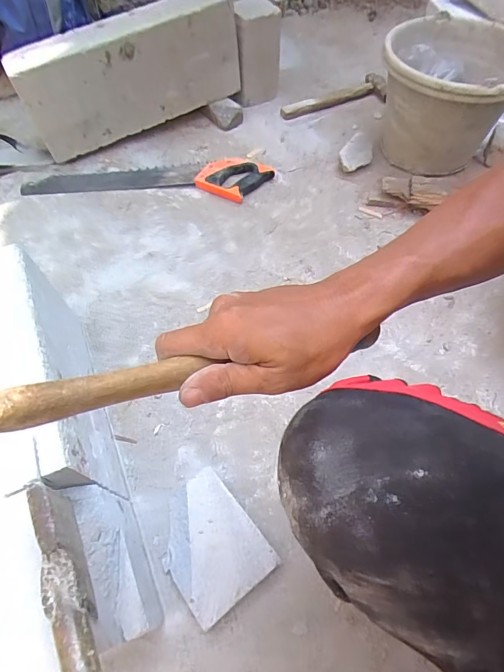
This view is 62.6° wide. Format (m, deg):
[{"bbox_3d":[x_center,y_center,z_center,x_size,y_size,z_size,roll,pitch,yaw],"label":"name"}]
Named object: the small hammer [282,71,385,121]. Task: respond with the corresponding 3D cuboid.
[{"bbox_3d":[0.220,-0.610,1.074,0.297,0.038,0.101,-24,61,-14],"label":"small hammer"}]

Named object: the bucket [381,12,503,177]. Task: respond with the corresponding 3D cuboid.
[{"bbox_3d":[0.412,-0.490,0.888,0.275,0.220,0.280,0,58,0],"label":"bucket"}]

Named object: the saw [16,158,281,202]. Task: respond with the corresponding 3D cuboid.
[{"bbox_3d":[-0.233,-0.360,0.938,0.546,0.025,0.124,2,58,2],"label":"saw"}]

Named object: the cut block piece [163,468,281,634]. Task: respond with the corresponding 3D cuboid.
[{"bbox_3d":[-0.057,0.268,0.541,0.116,0.032,0.153,-36,64,-20],"label":"cut block piece"}]

